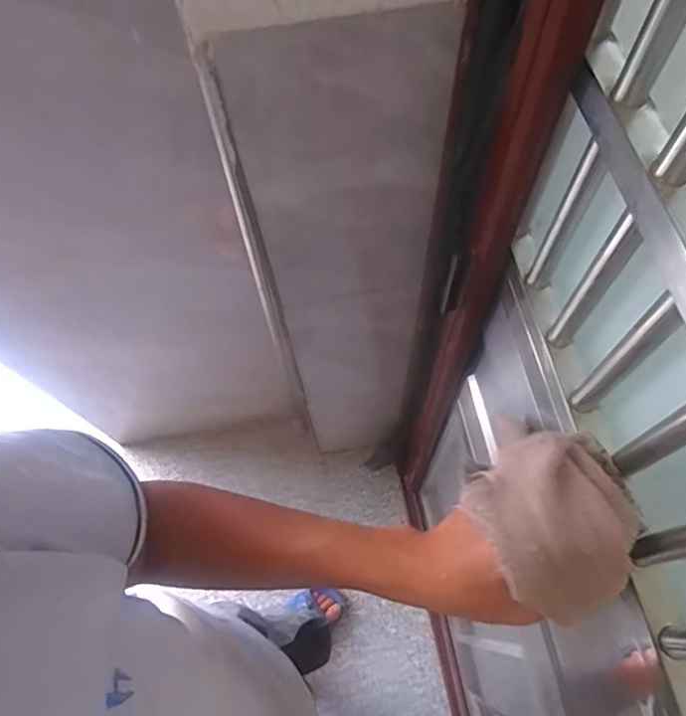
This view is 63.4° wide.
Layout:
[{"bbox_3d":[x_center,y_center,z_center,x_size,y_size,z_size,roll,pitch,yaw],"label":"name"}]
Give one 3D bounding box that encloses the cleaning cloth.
[{"bbox_3d":[0.143,0.101,0.355,0.108,0.042,0.106,-34,69,-12],"label":"cleaning cloth"}]

